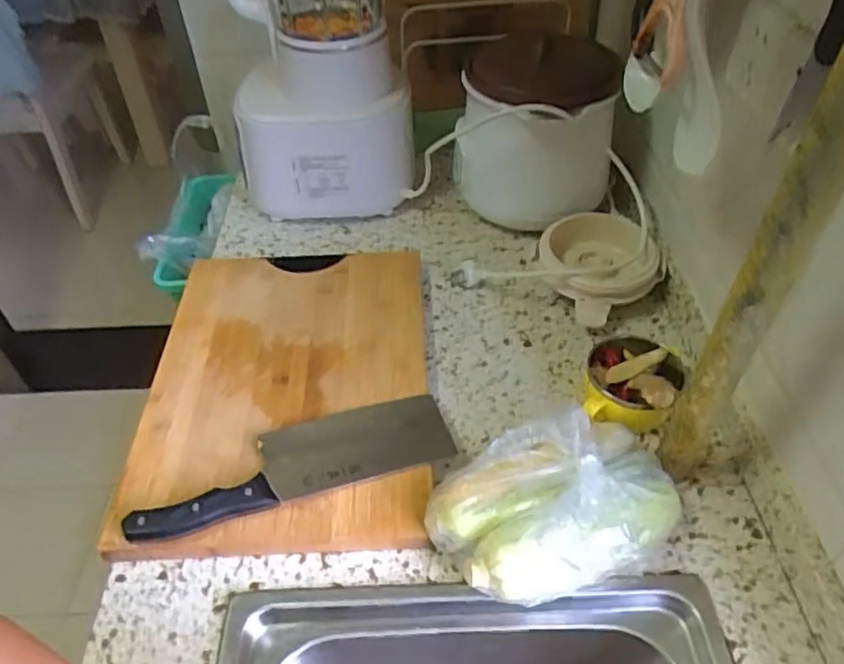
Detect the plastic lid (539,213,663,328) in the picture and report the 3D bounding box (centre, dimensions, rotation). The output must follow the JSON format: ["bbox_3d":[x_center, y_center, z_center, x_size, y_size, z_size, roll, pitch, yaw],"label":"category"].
[{"bbox_3d":[0.216,-0.082,0.782,0.139,0.067,0.150,-1,45,1],"label":"plastic lid"}]

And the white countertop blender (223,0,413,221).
[{"bbox_3d":[-0.139,-0.338,0.827,0.233,0.381,0.167,-13,47,-11],"label":"white countertop blender"}]

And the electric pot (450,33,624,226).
[{"bbox_3d":[0.152,-0.266,0.868,0.198,0.208,0.218,5,46,7],"label":"electric pot"}]

